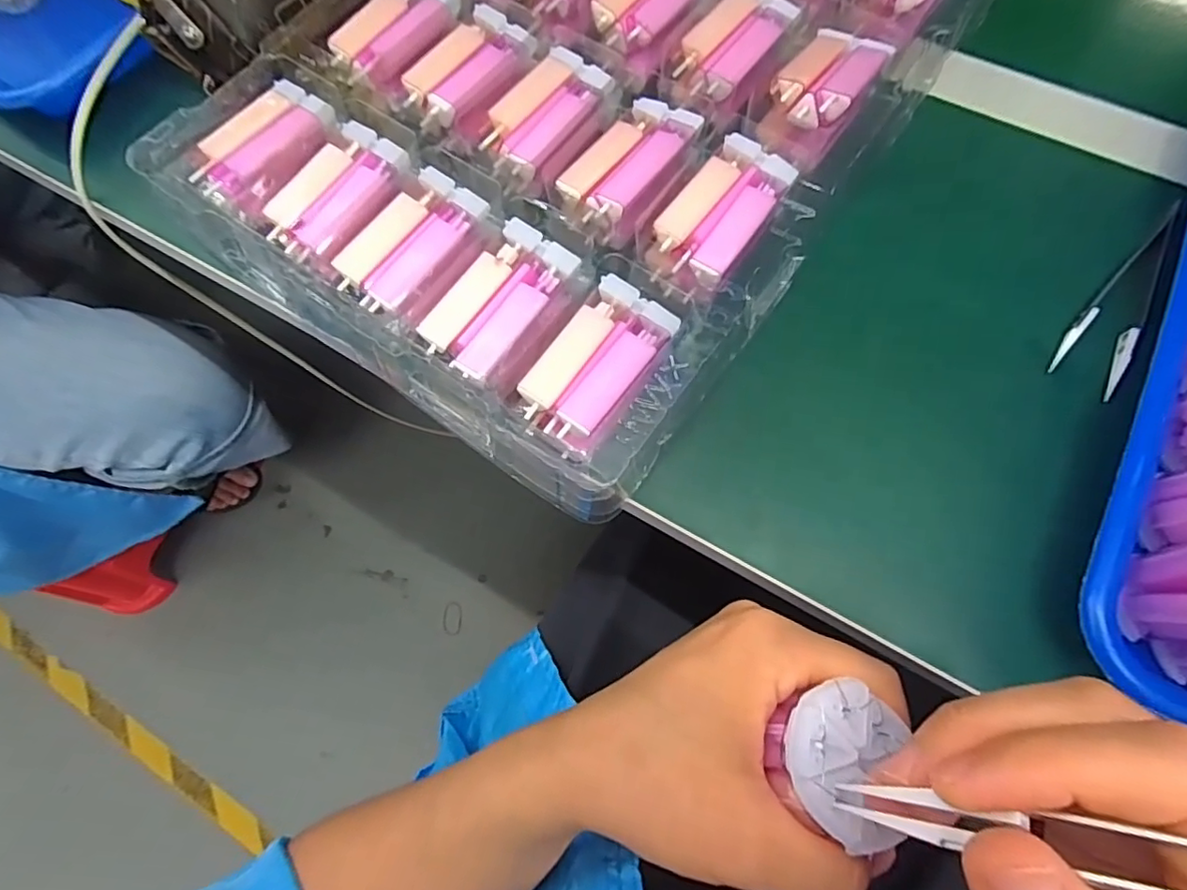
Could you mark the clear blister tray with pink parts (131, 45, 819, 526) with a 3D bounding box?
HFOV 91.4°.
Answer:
[{"bbox_3d":[-0.076,-0.088,0.274,0.281,0.032,0.120,33,75,13],"label":"clear blister tray with pink parts"}]

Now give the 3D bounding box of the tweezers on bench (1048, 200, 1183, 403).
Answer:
[{"bbox_3d":[0.264,-0.076,0.282,0.028,0.011,0.124,35,75,14],"label":"tweezers on bench"}]

